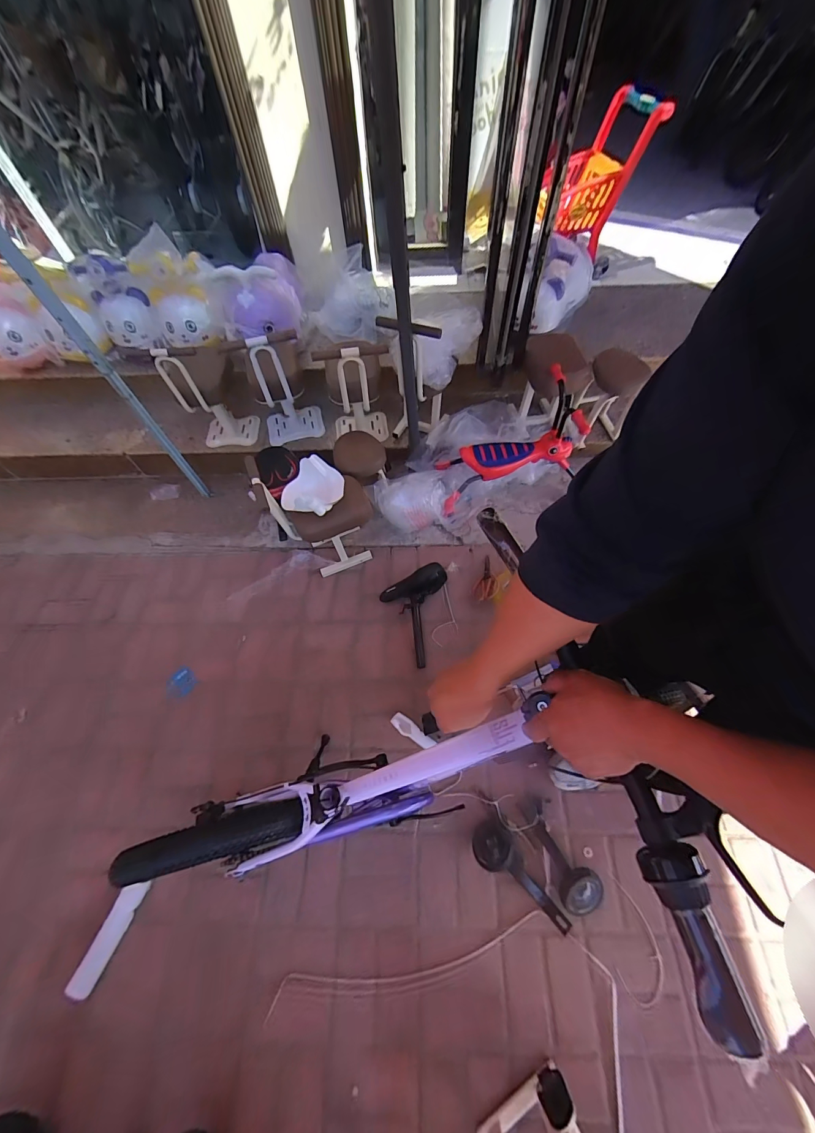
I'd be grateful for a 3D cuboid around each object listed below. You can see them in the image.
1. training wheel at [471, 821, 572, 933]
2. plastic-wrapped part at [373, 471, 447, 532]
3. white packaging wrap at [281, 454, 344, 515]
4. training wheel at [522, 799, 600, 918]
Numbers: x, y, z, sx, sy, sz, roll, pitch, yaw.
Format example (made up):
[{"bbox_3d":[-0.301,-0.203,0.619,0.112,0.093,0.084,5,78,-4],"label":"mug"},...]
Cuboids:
[{"bbox_3d":[0.269,0.787,0.969,0.105,0.069,0.275,-32,64,-14],"label":"training wheel"},{"bbox_3d":[0.008,-0.227,1.429,0.239,0.167,0.143,-15,61,-5],"label":"plastic-wrapped part"},{"bbox_3d":[-0.286,-0.242,1.160,0.160,0.094,0.173,-1,61,2],"label":"white packaging wrap"},{"bbox_3d":[0.386,0.727,0.986,0.103,0.062,0.255,-21,50,-10],"label":"training wheel"}]

